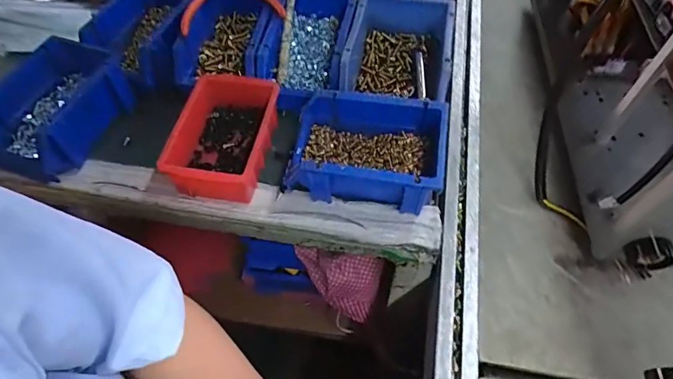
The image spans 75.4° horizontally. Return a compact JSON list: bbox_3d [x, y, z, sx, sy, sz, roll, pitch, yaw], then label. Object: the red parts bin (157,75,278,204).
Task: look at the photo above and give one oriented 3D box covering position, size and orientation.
[{"bbox_3d":[-0.126,-0.062,0.494,0.108,0.060,0.144,9,58,8],"label":"red parts bin"}]

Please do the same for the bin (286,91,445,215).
[{"bbox_3d":[0.032,-0.039,0.463,0.152,0.075,0.097,7,58,7],"label":"bin"}]

